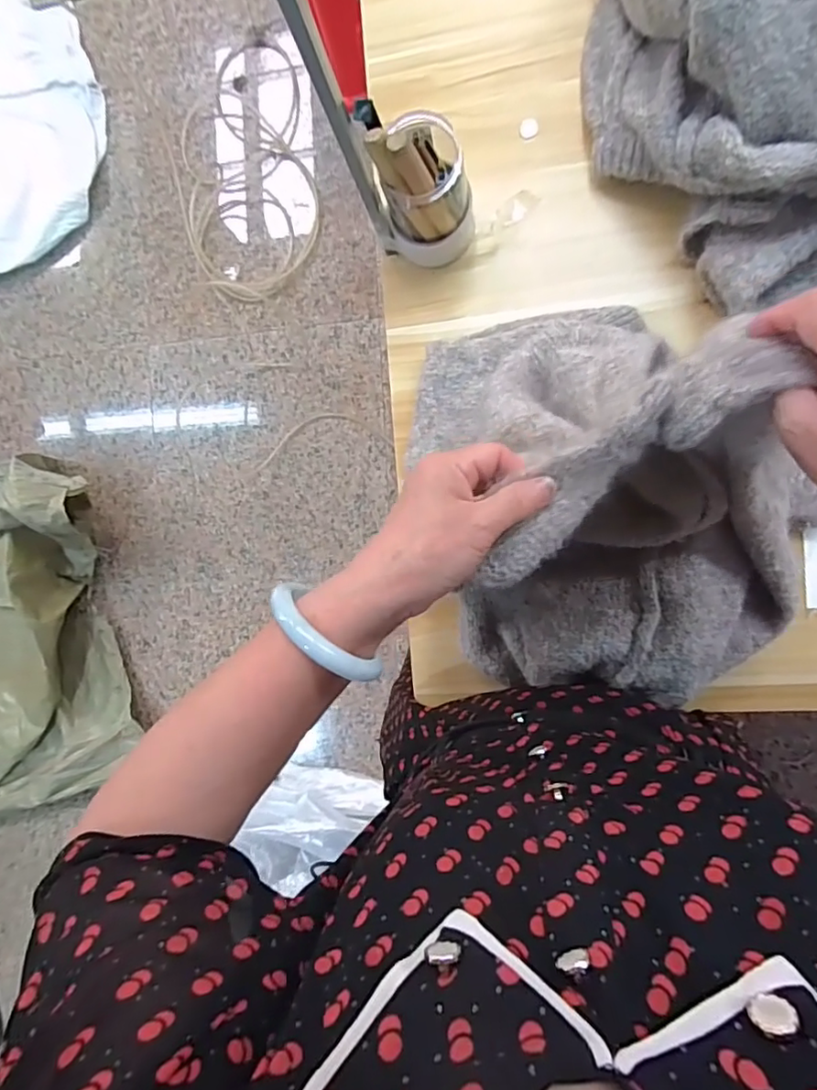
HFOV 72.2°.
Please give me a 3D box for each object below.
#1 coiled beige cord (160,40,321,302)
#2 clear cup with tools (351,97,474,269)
[{"bbox_3d":[-0.393,-0.885,1.348,0.366,0.039,0.556,-13,90,11],"label":"coiled beige cord"},{"bbox_3d":[0.013,-0.329,0.498,0.082,0.169,0.086,0,93,10],"label":"clear cup with tools"}]

